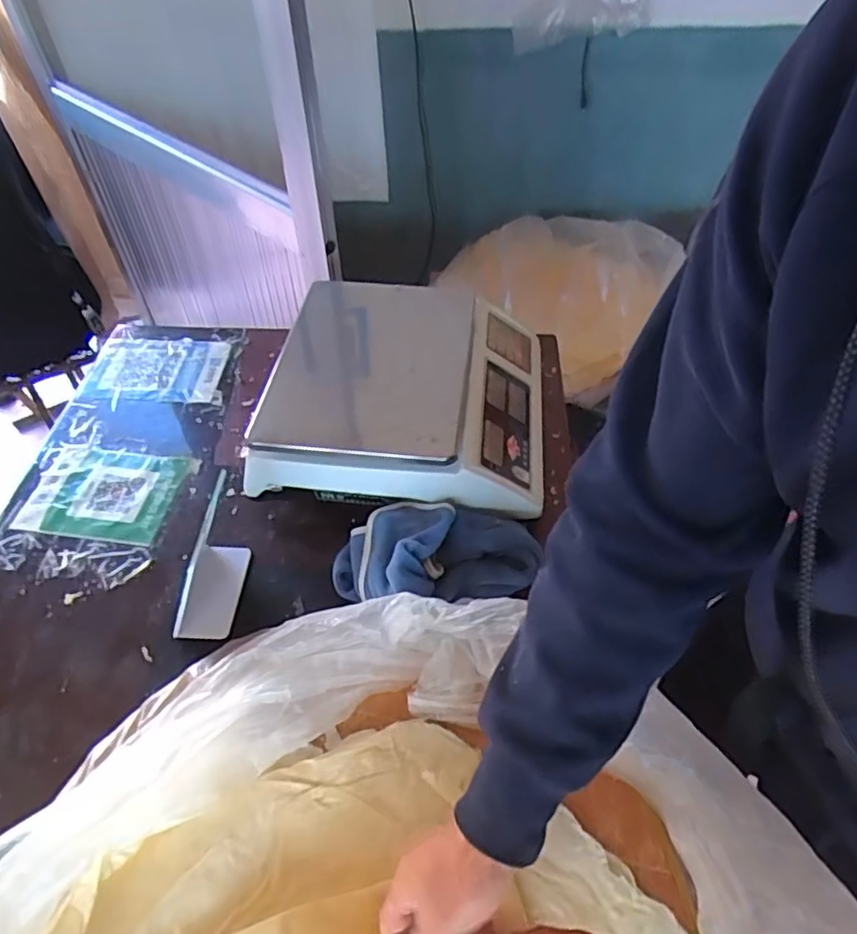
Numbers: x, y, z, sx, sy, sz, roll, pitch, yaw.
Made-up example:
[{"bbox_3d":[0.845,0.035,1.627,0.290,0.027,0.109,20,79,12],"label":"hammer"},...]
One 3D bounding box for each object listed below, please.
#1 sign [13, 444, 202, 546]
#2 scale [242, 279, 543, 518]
[{"bbox_3d":[-0.397,0.030,0.776,0.186,0.007,0.131,6,54,4],"label":"sign"},{"bbox_3d":[-0.021,-0.108,0.772,0.328,0.094,0.322,3,50,4],"label":"scale"}]

